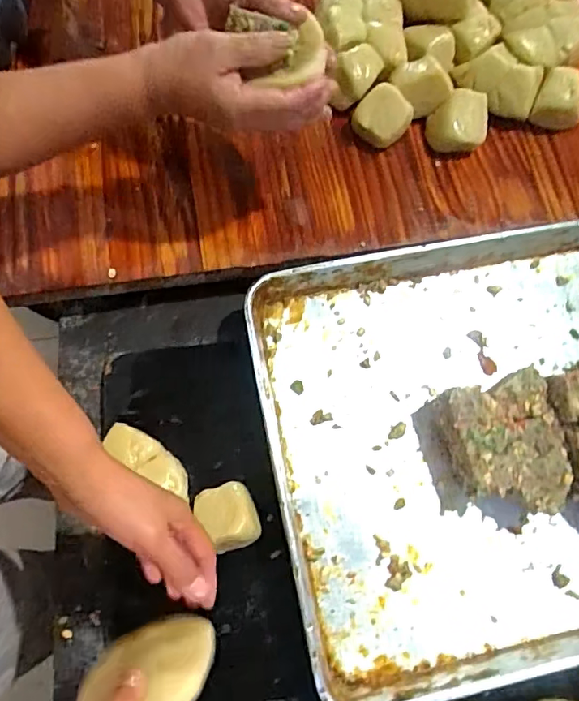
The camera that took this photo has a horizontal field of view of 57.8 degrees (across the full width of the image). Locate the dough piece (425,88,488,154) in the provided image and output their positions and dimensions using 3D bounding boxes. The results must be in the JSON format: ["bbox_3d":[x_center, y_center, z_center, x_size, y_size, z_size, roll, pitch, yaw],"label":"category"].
[{"bbox_3d":[0.186,-0.254,0.584,0.059,0.042,0.052,-1,73,0],"label":"dough piece"}]

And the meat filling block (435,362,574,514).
[{"bbox_3d":[0.211,0.094,0.514,0.101,0.055,0.126,-15,74,-4],"label":"meat filling block"}]

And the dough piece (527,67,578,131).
[{"bbox_3d":[0.304,-0.281,0.592,0.061,0.038,0.057,13,74,4],"label":"dough piece"}]

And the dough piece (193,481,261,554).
[{"bbox_3d":[-0.056,0.156,0.493,0.048,0.049,0.059,-28,75,-8],"label":"dough piece"}]

